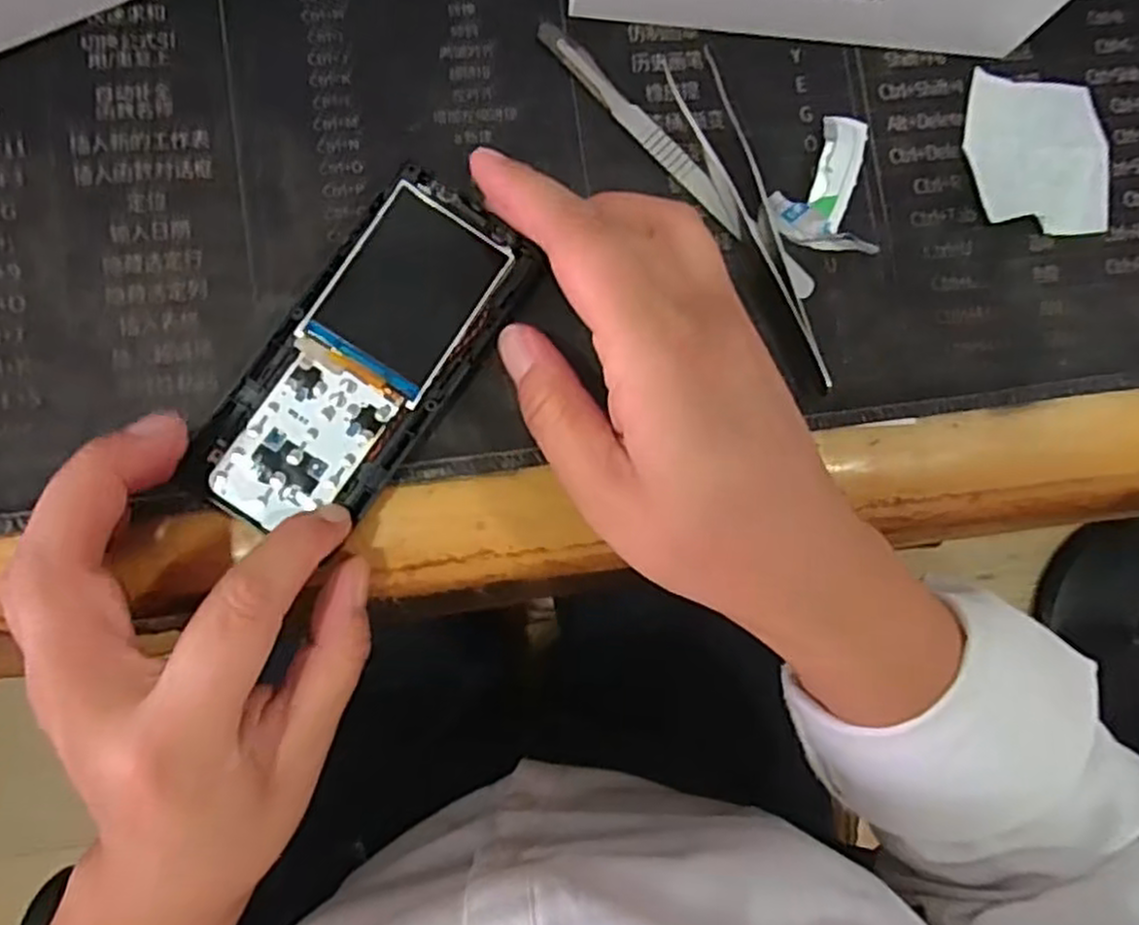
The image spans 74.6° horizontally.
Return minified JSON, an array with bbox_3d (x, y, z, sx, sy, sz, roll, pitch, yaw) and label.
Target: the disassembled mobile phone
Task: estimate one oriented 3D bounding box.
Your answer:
[{"bbox_3d":[-0.065,-0.032,0.242,0.056,0.012,0.121,37,85,-5],"label":"disassembled mobile phone"}]

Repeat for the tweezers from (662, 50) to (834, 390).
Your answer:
[{"bbox_3d":[0.066,-0.087,0.267,0.014,0.012,0.126,-20,90,-9],"label":"tweezers"}]

